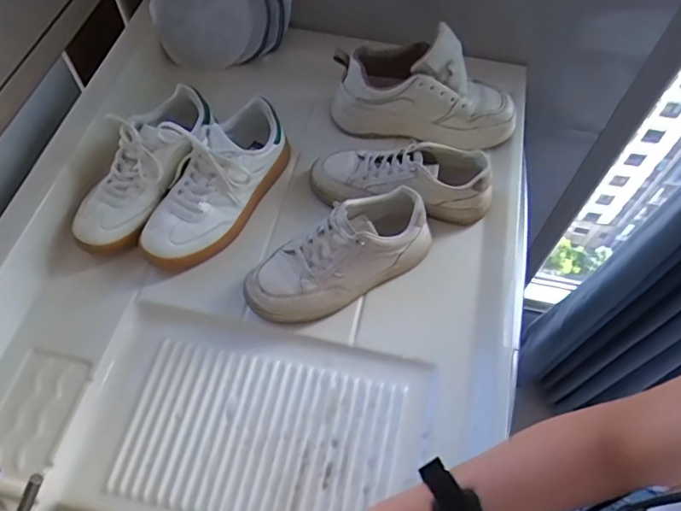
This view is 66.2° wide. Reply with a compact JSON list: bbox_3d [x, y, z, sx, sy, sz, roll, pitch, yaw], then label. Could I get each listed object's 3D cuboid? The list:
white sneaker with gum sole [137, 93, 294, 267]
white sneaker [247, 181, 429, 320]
[{"bbox_3d":[-0.164,-0.088,0.645,0.102,0.112,0.219,24,62,12],"label":"white sneaker with gum sole"},{"bbox_3d":[0.000,0.006,0.603,0.219,0.100,0.086,-28,64,-17],"label":"white sneaker"}]

